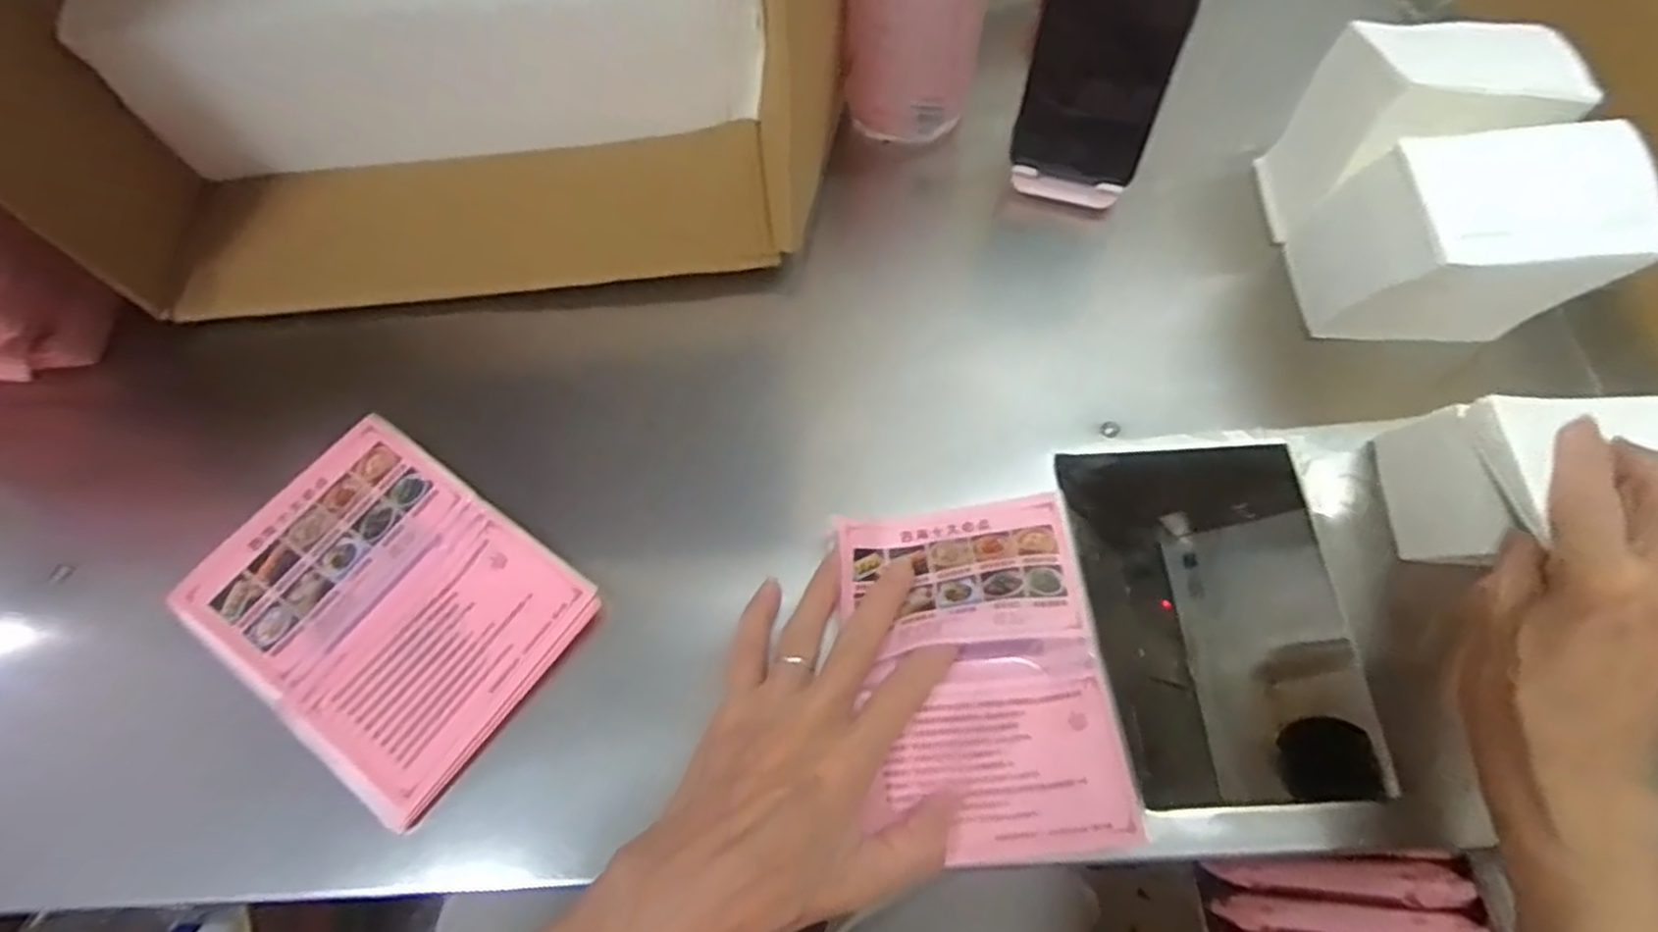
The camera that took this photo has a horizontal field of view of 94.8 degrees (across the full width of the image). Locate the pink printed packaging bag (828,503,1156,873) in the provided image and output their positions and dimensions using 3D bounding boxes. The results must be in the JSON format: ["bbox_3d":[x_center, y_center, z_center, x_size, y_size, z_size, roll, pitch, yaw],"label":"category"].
[{"bbox_3d":[0.069,0.092,0.356,0.109,0.020,0.164,-6,66,-2],"label":"pink printed packaging bag"}]

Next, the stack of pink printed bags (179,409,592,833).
[{"bbox_3d":[-0.211,0.065,0.365,0.164,0.015,0.125,34,70,15],"label":"stack of pink printed bags"}]

